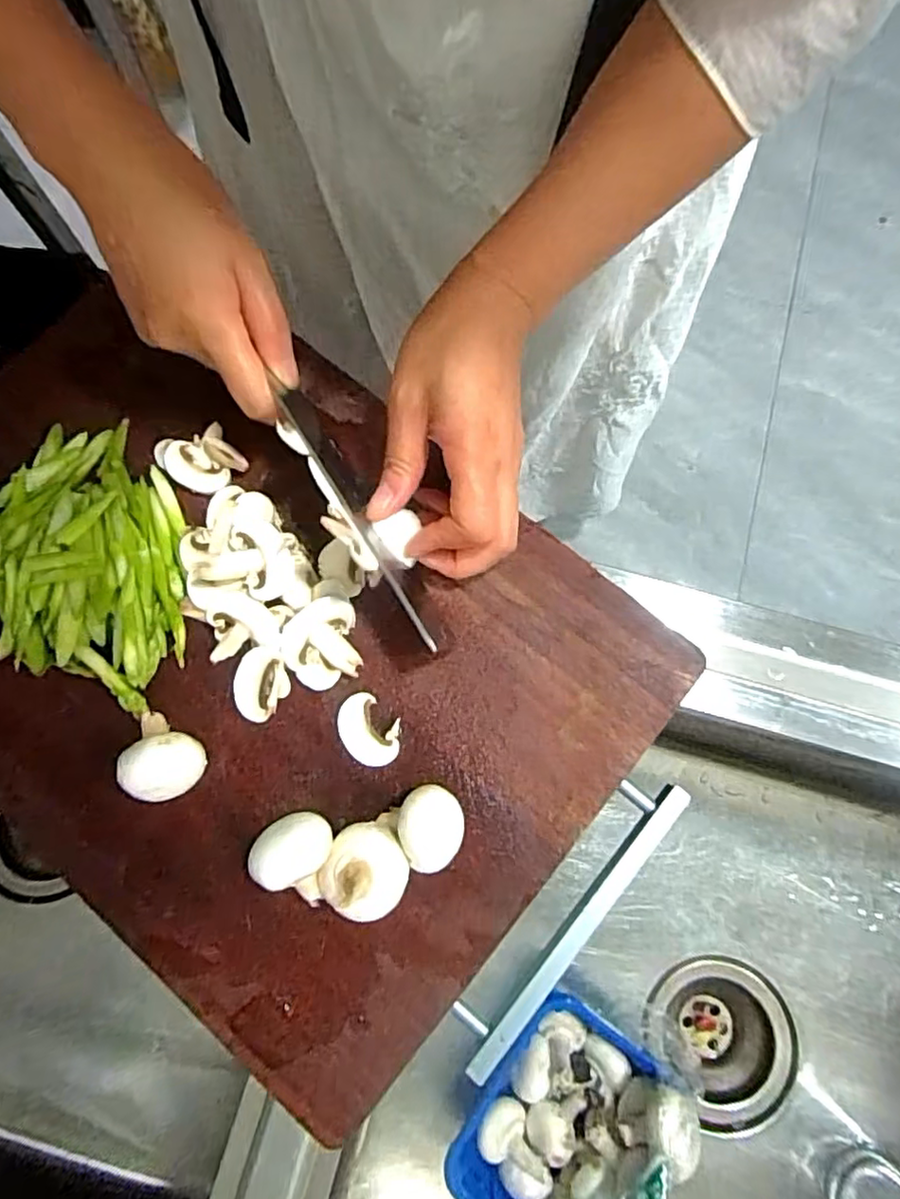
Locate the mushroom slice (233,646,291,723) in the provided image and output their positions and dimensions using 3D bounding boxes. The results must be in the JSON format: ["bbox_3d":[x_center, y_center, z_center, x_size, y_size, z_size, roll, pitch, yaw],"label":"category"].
[{"bbox_3d":[-0.093,0.042,0.311,0.026,0.011,0.035,22,79,5],"label":"mushroom slice"}]

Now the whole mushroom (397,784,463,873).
[{"bbox_3d":[-0.008,0.102,0.288,0.027,0.028,0.035,0,77,0],"label":"whole mushroom"}]

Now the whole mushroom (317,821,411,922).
[{"bbox_3d":[-0.037,0.119,0.279,0.036,0.036,0.038,0,77,0],"label":"whole mushroom"}]

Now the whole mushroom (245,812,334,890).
[{"bbox_3d":[-0.070,0.110,0.283,0.033,0.030,0.026,-27,78,-6],"label":"whole mushroom"}]

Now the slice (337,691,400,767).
[{"bbox_3d":[-0.040,0.064,0.310,0.029,0.004,0.034,-1,77,0],"label":"slice"}]

